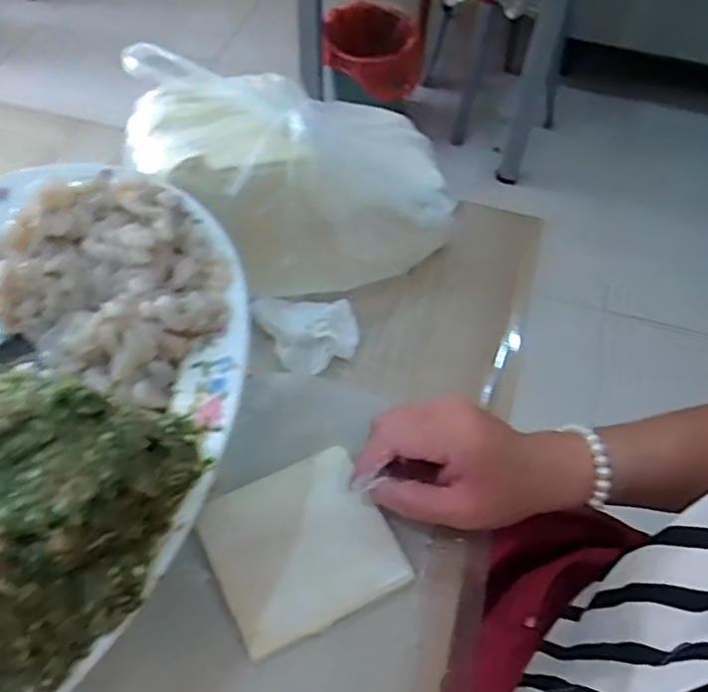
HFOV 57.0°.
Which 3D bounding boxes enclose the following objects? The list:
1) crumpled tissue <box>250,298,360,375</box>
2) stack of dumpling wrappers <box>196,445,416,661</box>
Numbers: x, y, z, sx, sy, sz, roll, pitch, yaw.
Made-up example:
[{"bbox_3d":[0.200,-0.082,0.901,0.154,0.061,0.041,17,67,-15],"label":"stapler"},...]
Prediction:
[{"bbox_3d":[-0.032,-0.008,0.450,0.069,0.024,0.047,-5,56,-5],"label":"crumpled tissue"},{"bbox_3d":[-0.031,0.115,0.380,0.099,0.009,0.095,-25,60,-17],"label":"stack of dumpling wrappers"}]

